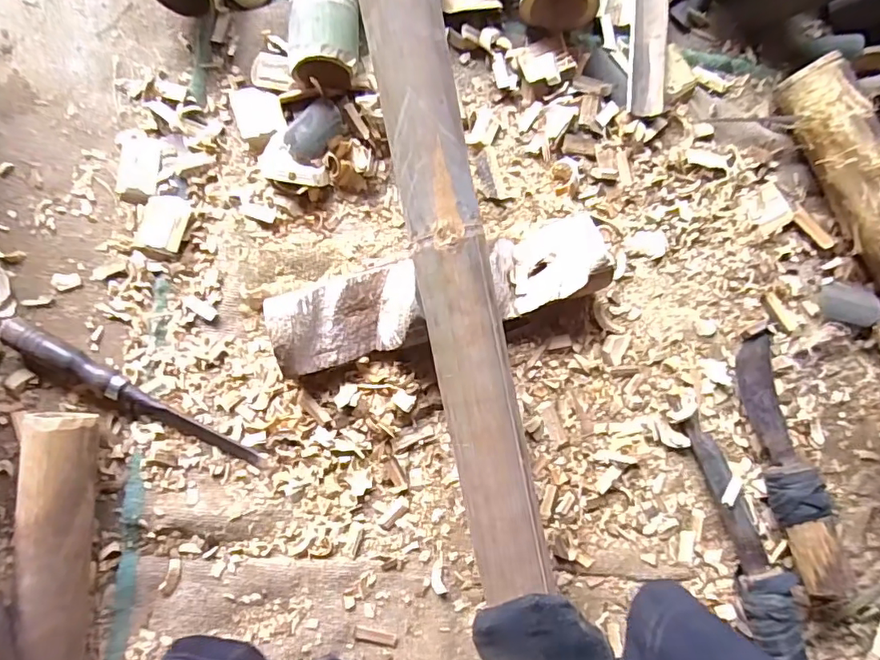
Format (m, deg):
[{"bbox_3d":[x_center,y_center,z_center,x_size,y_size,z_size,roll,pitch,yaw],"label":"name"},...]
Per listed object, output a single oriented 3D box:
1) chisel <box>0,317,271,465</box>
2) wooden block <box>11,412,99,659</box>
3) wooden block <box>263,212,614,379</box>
[{"bbox_3d":[-0.263,0.061,0.458,0.231,0.025,0.025,31,84,-2],"label":"chisel"},{"bbox_3d":[-0.321,0.192,0.439,0.063,0.049,0.245,2,86,-5],"label":"wooden block"},{"bbox_3d":[0.003,-0.032,0.481,0.296,0.056,0.072,-16,88,-6],"label":"wooden block"}]

